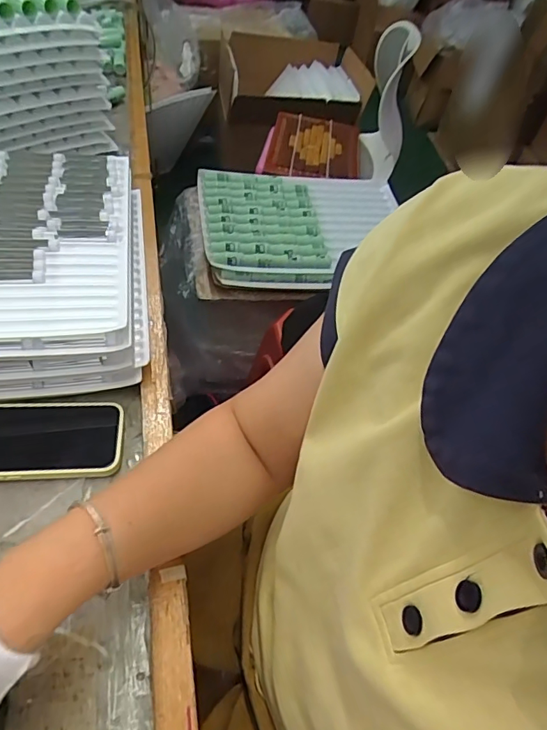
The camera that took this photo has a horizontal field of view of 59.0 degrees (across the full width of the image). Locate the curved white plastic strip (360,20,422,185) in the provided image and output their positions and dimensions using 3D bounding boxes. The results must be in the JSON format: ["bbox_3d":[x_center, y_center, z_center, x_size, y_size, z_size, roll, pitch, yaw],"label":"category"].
[{"bbox_3d":[0.289,-0.653,1.218,0.101,0.318,0.347,14,50,1],"label":"curved white plastic strip"}]

